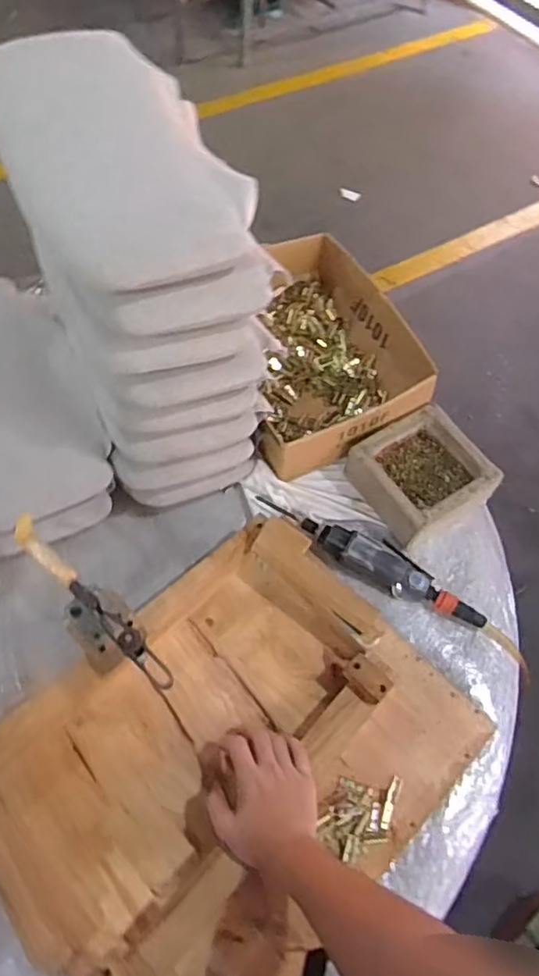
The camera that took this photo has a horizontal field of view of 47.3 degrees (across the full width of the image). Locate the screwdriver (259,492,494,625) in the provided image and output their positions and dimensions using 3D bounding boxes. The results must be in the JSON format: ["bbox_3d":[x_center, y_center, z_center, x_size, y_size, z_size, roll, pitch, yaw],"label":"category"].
[{"bbox_3d":[0.139,0.098,0.861,0.351,0.042,0.054,27,64,13],"label":"screwdriver"}]

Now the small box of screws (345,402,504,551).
[{"bbox_3d":[0.224,-0.021,0.904,0.165,0.064,0.162,-27,65,-15],"label":"small box of screws"}]

